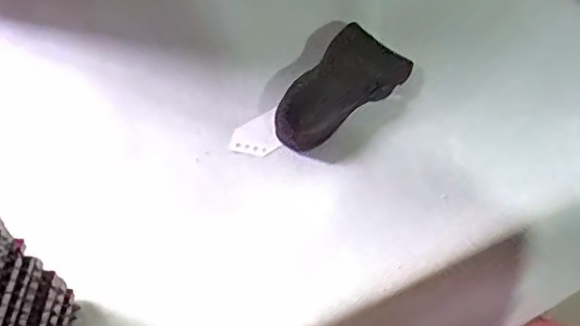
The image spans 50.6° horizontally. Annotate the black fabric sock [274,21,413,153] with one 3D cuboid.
[{"bbox_3d":[0.039,-0.054,0.435,0.054,0.026,0.117,34,62,18],"label":"black fabric sock"}]

